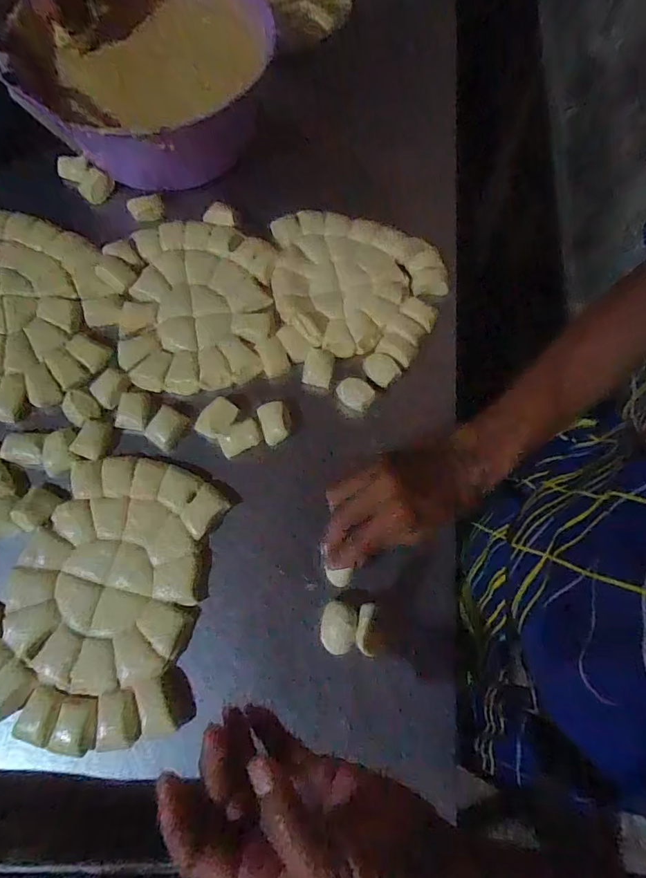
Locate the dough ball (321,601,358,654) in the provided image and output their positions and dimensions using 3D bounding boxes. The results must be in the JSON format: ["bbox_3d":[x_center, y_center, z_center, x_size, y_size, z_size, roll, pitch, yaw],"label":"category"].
[{"bbox_3d":[0.014,0.167,0.423,0.029,0.021,0.041,8,70,2],"label":"dough ball"}]

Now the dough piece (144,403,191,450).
[{"bbox_3d":[-0.158,-0.013,0.480,0.031,0.014,0.040,28,72,9],"label":"dough piece"}]

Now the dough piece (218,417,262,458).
[{"bbox_3d":[-0.084,-0.002,0.479,0.041,0.013,0.030,-24,72,-9],"label":"dough piece"}]

